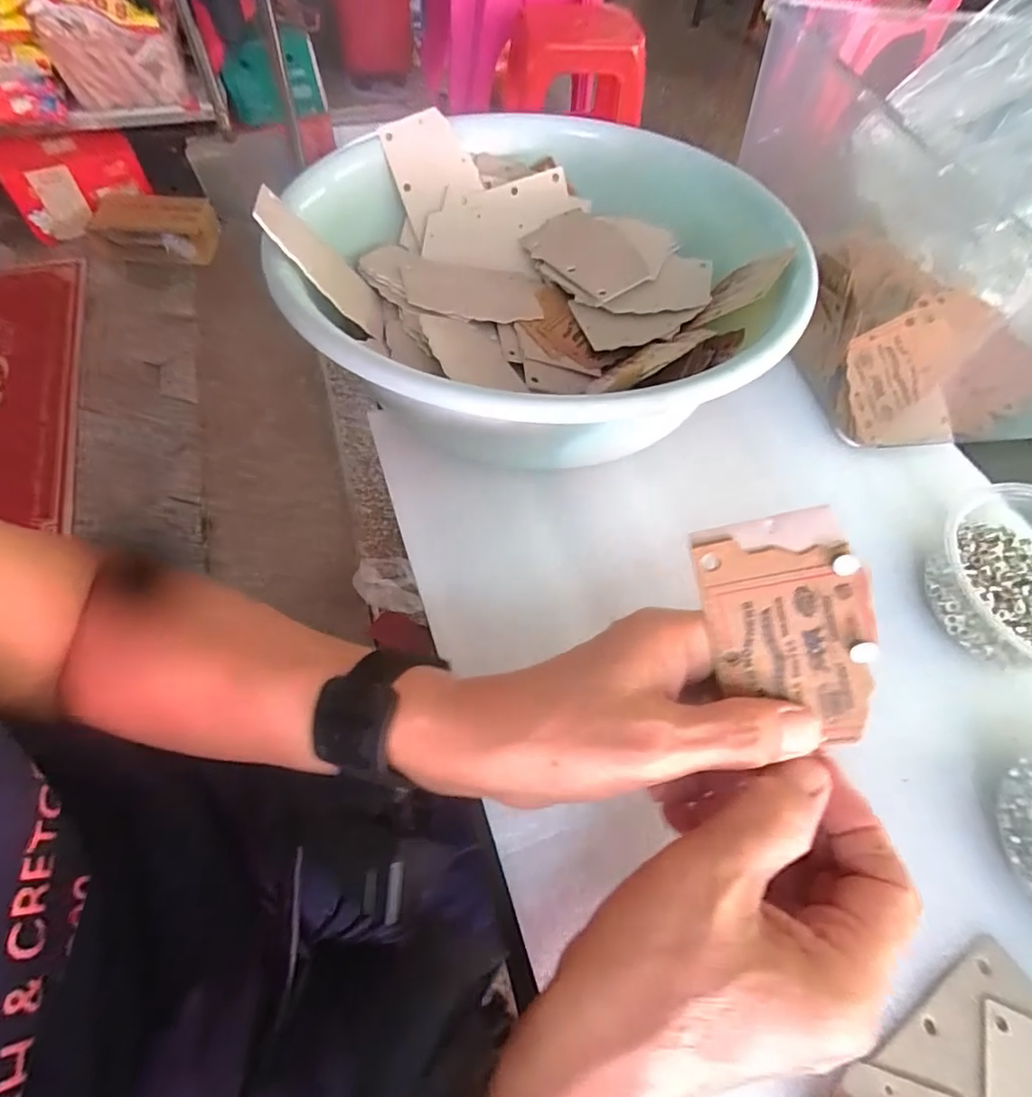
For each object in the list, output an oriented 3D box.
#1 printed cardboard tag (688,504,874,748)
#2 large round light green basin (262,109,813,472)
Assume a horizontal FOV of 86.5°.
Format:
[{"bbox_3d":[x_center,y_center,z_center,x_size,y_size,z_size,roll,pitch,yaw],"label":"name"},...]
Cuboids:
[{"bbox_3d":[0.098,0.029,0.197,0.053,0.004,0.080,-11,89,14],"label":"printed cardboard tag"},{"bbox_3d":[0.012,-0.174,0.329,0.285,0.084,0.292,2,61,-3],"label":"large round light green basin"}]

